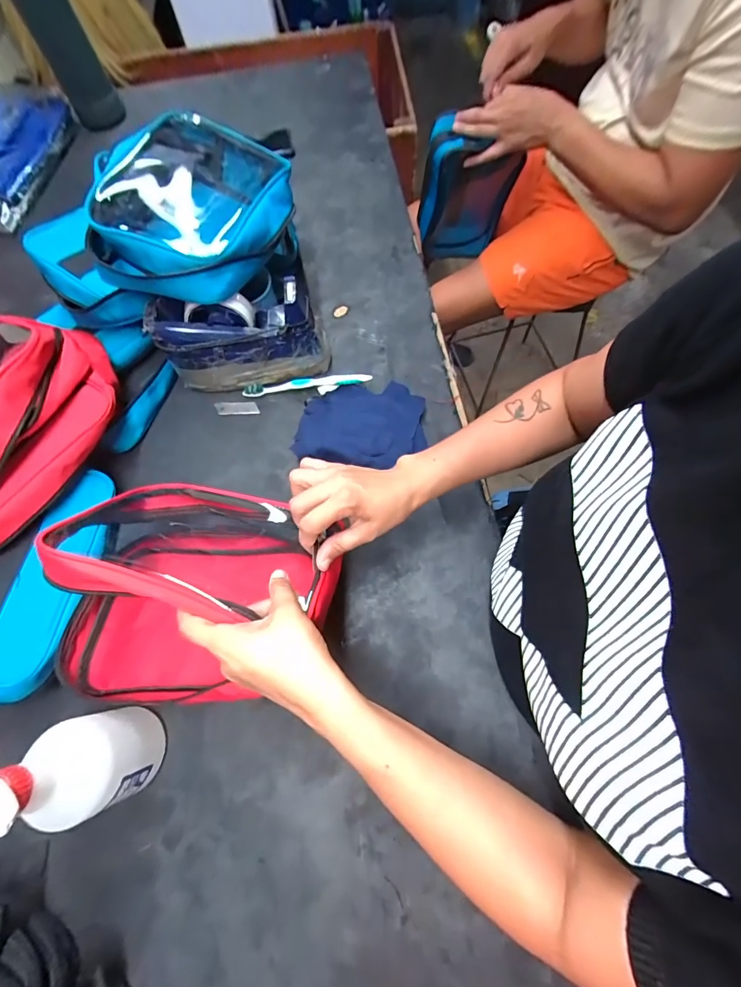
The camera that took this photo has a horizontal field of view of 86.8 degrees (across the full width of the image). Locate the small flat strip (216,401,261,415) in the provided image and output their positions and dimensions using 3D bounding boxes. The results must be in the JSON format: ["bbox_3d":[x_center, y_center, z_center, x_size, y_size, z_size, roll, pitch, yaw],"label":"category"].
[{"bbox_3d":[-0.186,-0.119,0.548,0.064,0.004,0.020,0,72,7],"label":"small flat strip"}]

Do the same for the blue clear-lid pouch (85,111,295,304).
[{"bbox_3d":[-0.218,-0.351,0.470,0.220,0.069,0.265,2,69,5],"label":"blue clear-lid pouch"}]

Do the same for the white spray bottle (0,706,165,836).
[{"bbox_3d":[-0.252,0.225,0.311,0.083,0.174,0.077,-14,68,-2],"label":"white spray bottle"}]

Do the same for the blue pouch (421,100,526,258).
[{"bbox_3d":[0.197,-0.630,0.814,0.175,0.294,0.077,-8,85,-2],"label":"blue pouch"}]

